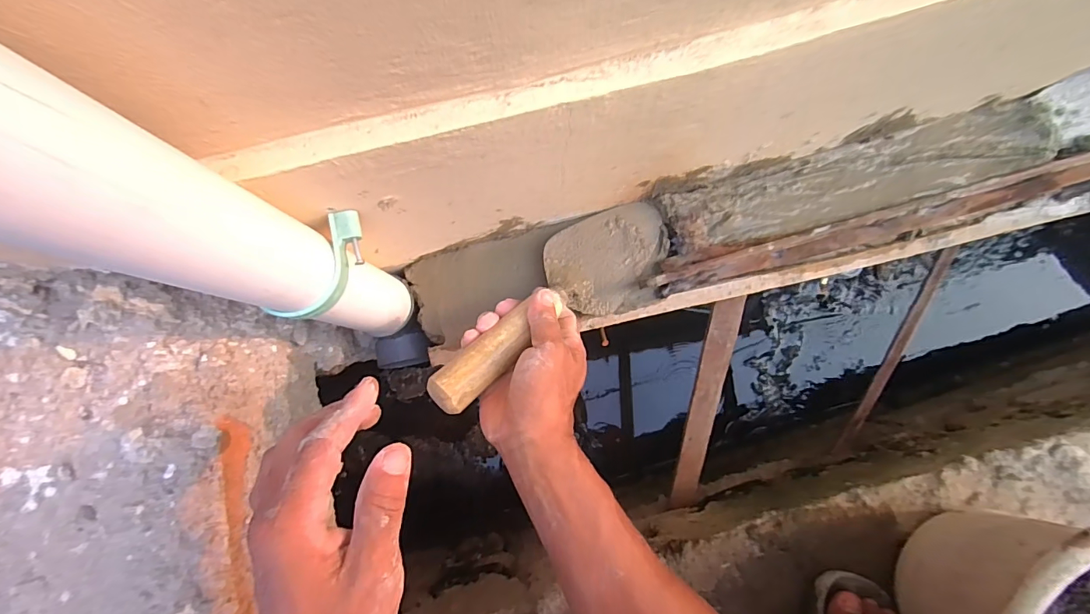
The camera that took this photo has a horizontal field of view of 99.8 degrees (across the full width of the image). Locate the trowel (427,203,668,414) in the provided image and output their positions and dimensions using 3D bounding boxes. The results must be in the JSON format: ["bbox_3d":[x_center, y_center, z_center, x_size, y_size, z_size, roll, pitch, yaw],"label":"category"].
[{"bbox_3d":[0.011,-0.011,0.390,0.084,0.059,0.264,46,53,7],"label":"trowel"}]

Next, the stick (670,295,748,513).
[{"bbox_3d":[0.192,0.127,0.554,0.034,0.017,0.299,5,113,1],"label":"stick"}]

